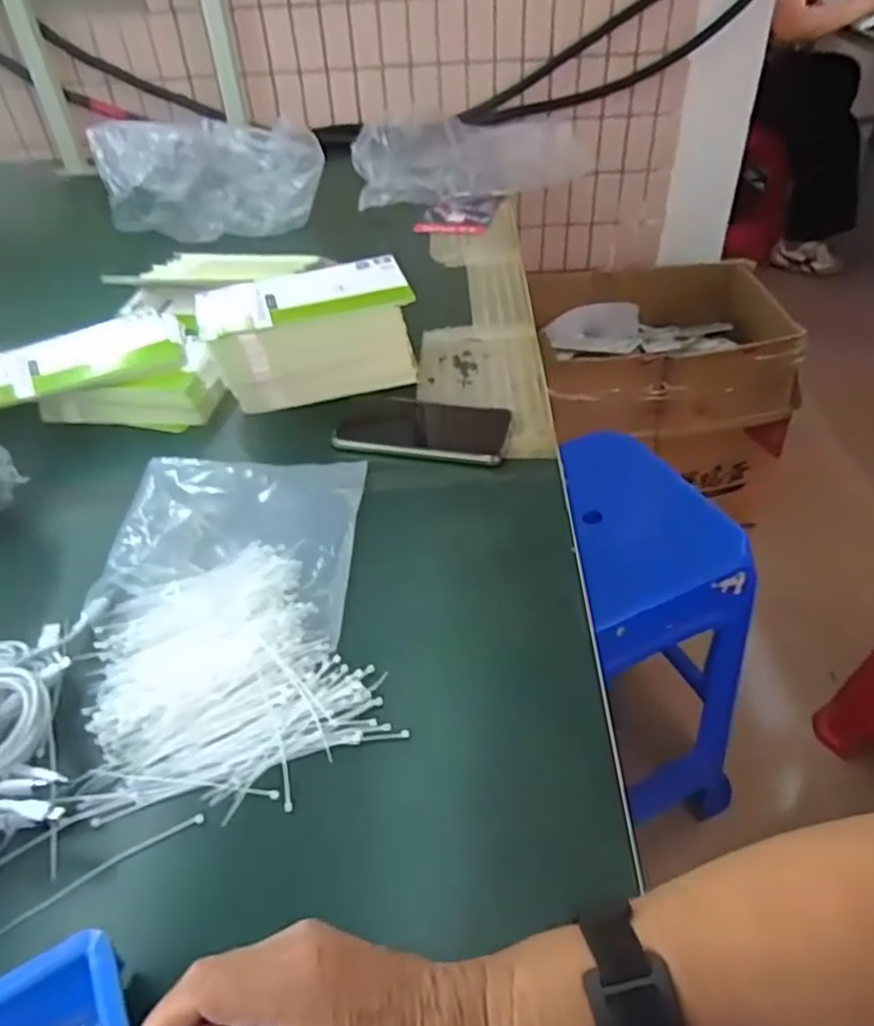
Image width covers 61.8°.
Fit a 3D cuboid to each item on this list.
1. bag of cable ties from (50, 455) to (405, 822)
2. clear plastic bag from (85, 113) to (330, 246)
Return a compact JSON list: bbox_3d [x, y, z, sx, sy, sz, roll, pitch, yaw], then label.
[{"bbox_3d":[-0.150,0.060,0.550,0.201,0.031,0.321,-9,43,-5],"label":"bag of cable ties"},{"bbox_3d":[-0.300,-0.457,0.994,0.285,0.138,0.133,-21,46,-17],"label":"clear plastic bag"}]

